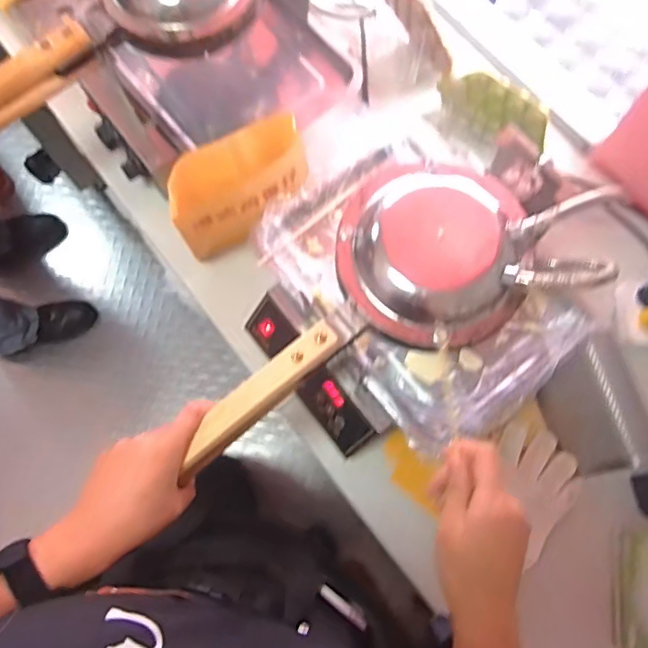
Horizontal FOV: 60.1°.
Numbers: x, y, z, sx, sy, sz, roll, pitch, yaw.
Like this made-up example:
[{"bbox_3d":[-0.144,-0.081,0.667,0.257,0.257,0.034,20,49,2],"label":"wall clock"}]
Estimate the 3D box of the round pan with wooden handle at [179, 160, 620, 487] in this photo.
[{"bbox_3d":[0.047,-0.020,0.535,0.423,0.047,0.202,-35,77,-5],"label":"round pan with wooden handle"}]

